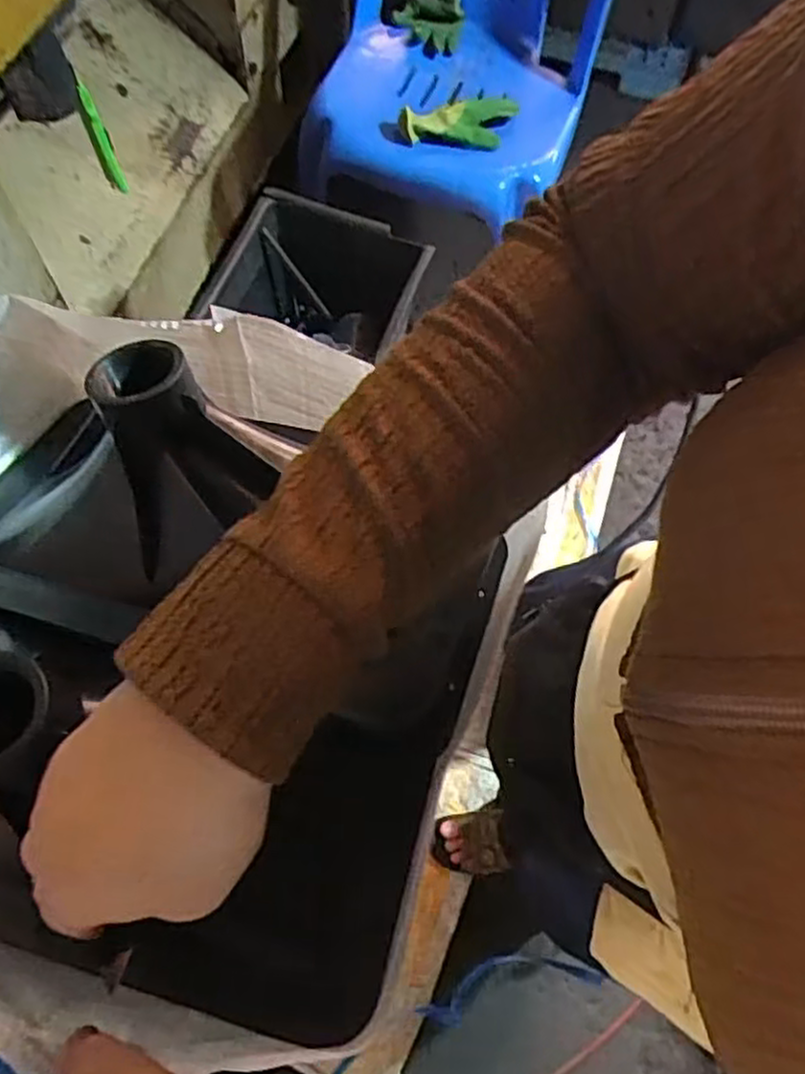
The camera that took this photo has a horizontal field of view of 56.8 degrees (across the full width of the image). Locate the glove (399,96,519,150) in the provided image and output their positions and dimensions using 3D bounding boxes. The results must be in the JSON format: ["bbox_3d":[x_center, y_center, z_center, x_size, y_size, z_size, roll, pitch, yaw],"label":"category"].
[{"bbox_3d":[0.098,-0.632,1.139,0.108,0.052,0.209,45,51,15],"label":"glove"}]

